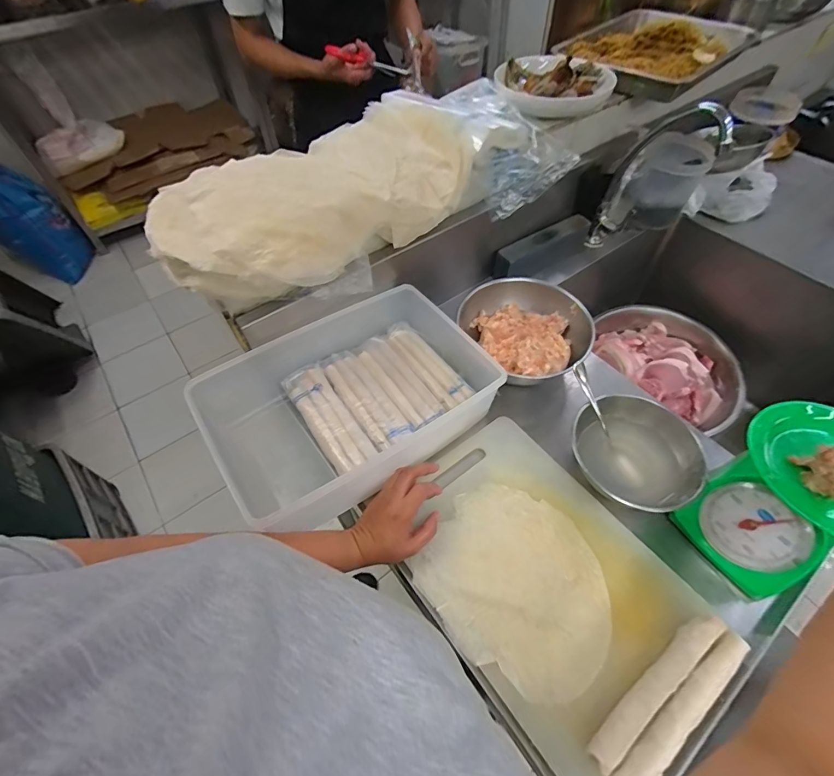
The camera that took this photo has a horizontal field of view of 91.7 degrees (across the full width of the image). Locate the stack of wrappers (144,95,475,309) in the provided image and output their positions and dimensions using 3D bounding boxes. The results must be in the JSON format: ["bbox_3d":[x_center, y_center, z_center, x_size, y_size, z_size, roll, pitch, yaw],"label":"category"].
[{"bbox_3d":[-0.132,-0.280,0.603,0.468,0.110,0.224,-38,62,-22],"label":"stack of wrappers"}]

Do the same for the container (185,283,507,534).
[{"bbox_3d":[-0.090,0.018,0.602,0.397,0.116,0.259,-29,59,-17],"label":"container"}]

